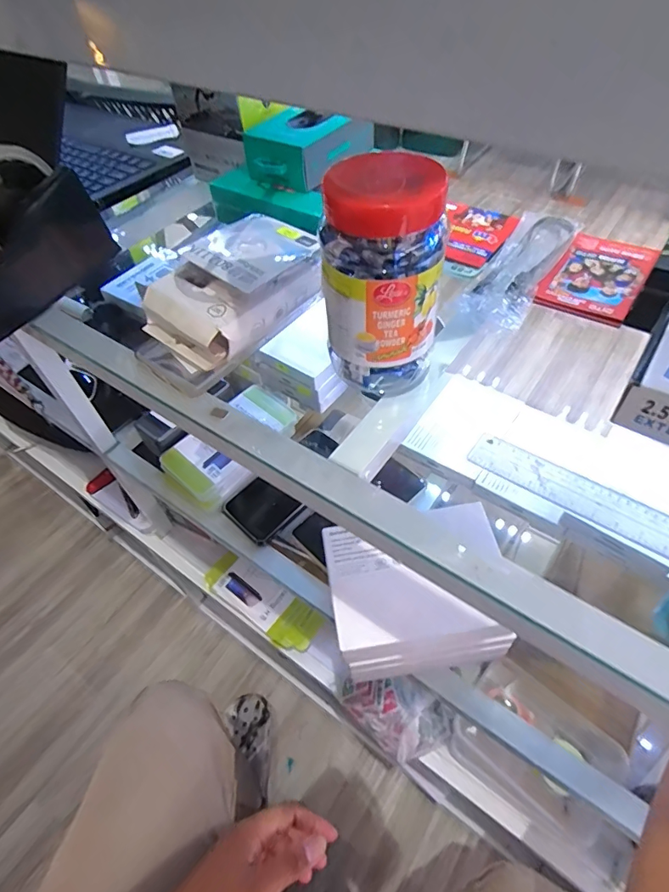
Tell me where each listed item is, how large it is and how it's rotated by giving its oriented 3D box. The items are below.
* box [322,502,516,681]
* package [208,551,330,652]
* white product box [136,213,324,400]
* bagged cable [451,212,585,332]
[{"bbox_3d":[0.072,0.134,0.437,0.148,0.095,0.117,-7,52,-2],"label":"box"},{"bbox_3d":[-0.113,0.241,0.741,0.196,0.033,0.070,29,59,24],"label":"package"},{"bbox_3d":[-0.091,-0.119,0.385,0.095,0.054,0.153,32,60,25],"label":"white product box"},{"bbox_3d":[0.162,-0.156,0.413,0.054,0.023,0.157,28,58,23],"label":"bagged cable"}]

